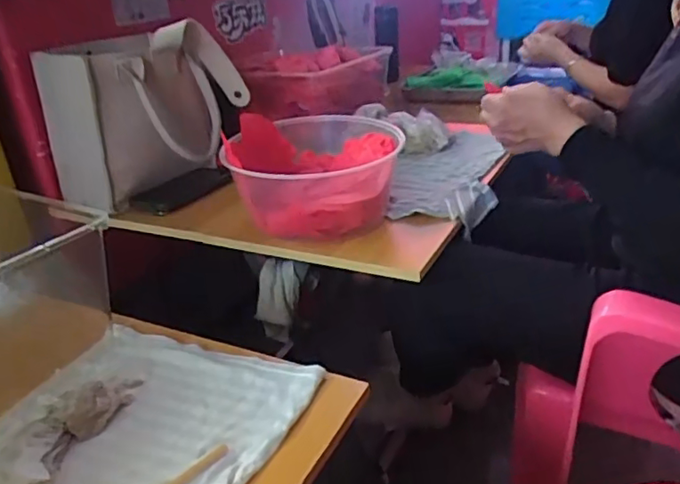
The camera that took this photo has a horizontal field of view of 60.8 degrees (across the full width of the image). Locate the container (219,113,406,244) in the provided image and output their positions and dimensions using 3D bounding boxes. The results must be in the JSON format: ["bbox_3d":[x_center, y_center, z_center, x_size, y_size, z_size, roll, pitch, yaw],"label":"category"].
[{"bbox_3d":[-0.030,-0.085,0.751,0.192,0.115,0.220,18,34,39],"label":"container"}]

